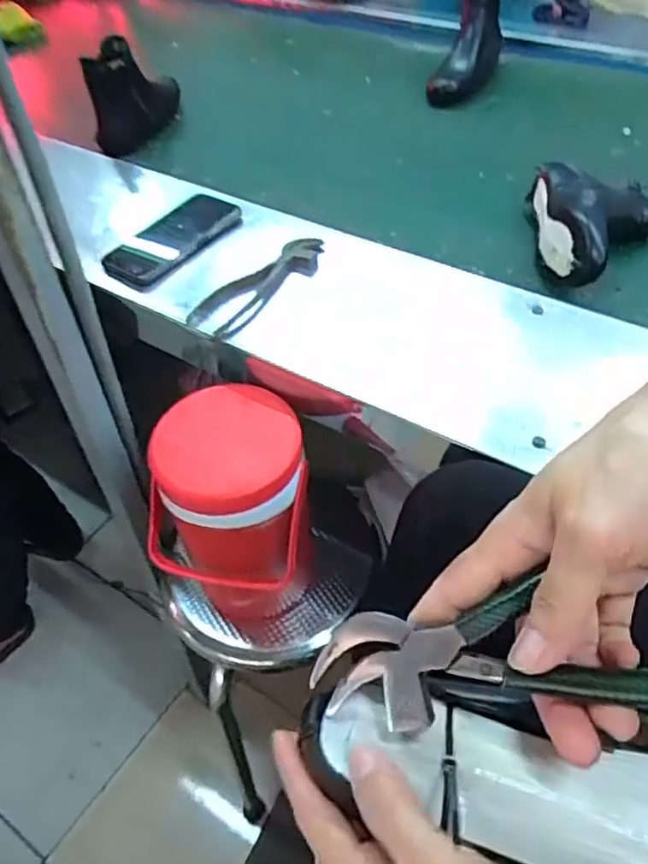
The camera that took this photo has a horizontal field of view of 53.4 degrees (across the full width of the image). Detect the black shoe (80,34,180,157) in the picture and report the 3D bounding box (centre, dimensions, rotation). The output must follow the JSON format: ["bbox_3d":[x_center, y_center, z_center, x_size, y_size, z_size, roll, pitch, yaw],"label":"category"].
[{"bbox_3d":[-0.292,-0.540,0.998,0.076,0.126,0.207,3,48,6],"label":"black shoe"}]

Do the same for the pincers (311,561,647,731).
[{"bbox_3d":[0.090,0.088,0.260,0.187,0.023,0.067,-19,73,13],"label":"pincers"}]

